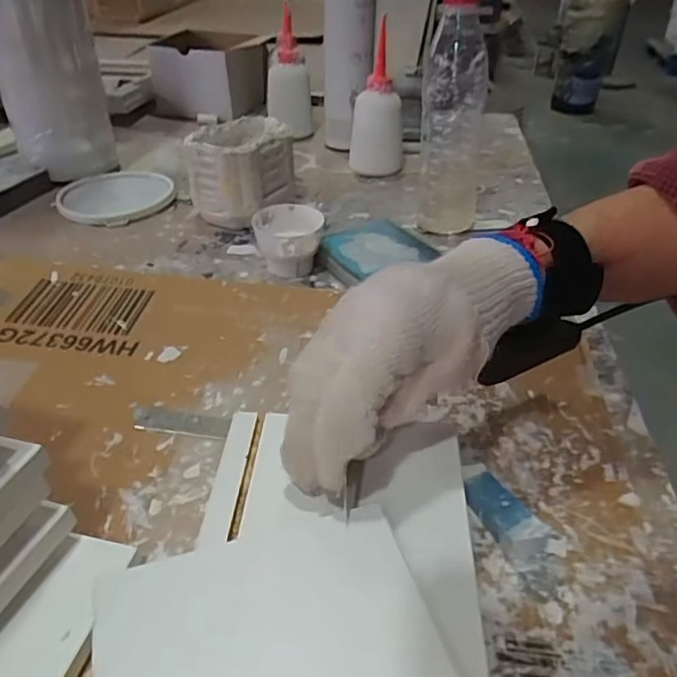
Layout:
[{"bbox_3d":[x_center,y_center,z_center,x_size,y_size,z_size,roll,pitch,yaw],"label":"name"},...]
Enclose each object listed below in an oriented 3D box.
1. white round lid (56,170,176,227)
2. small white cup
[{"bbox_3d":[-0.249,-0.158,0.661,0.121,0.011,0.123,-6,38,-10],"label":"white round lid"},{"bbox_3d":[-0.046,-0.088,0.542,0.061,0.047,0.066,1,37,-1],"label":"small white cup"}]

